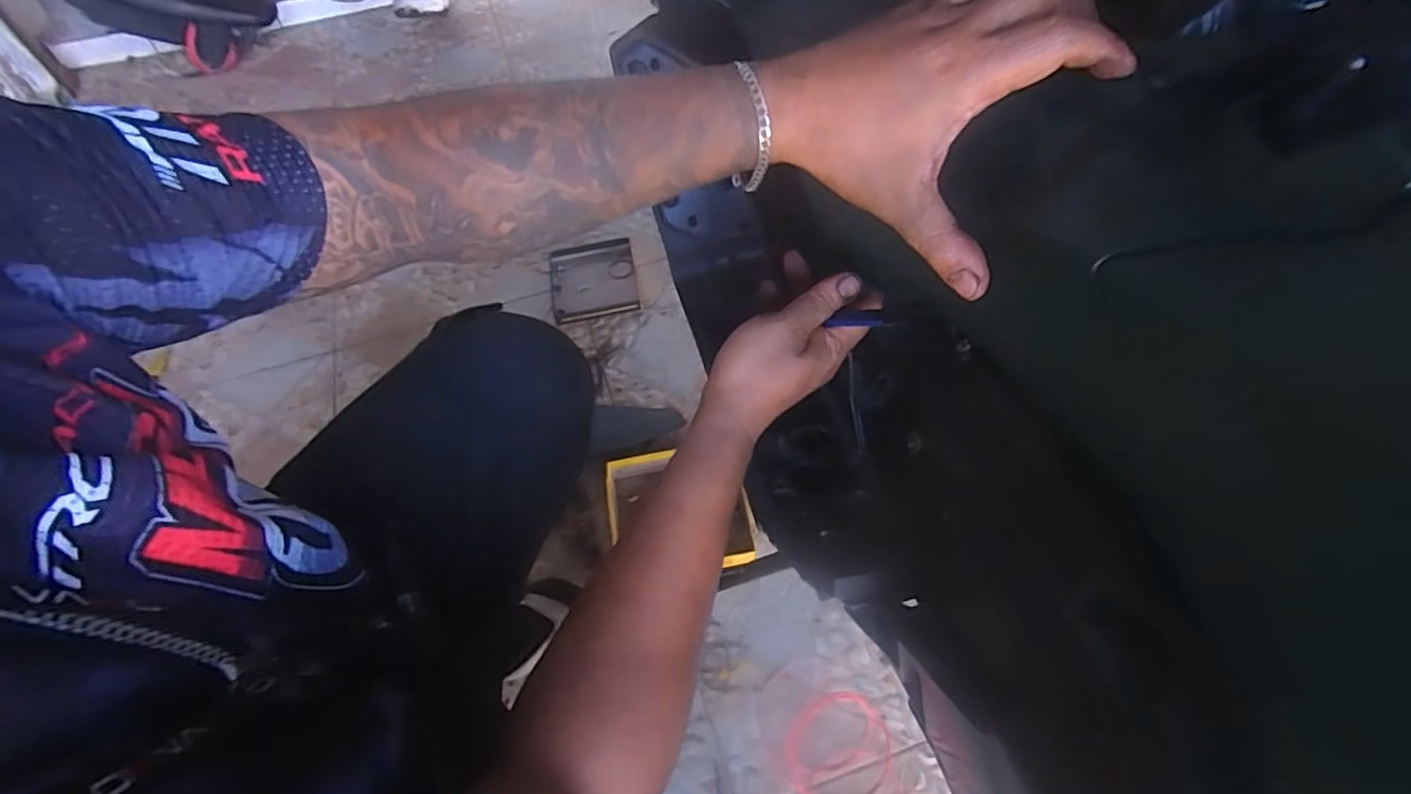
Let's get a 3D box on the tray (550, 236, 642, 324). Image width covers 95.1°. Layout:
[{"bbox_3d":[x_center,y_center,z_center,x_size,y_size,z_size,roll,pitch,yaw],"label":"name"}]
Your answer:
[{"bbox_3d":[-0.190,-0.197,1.093,0.142,0.011,0.157,-11,56,-4],"label":"tray"}]

